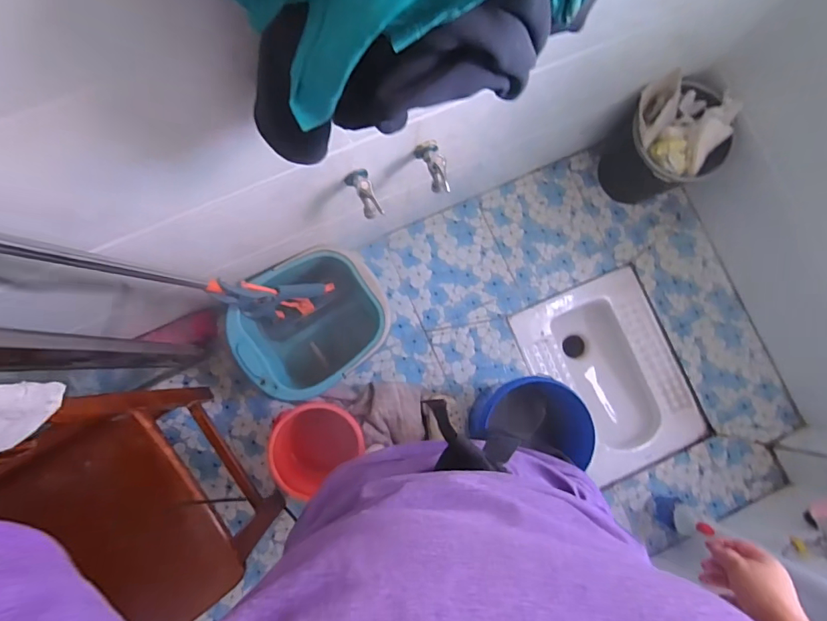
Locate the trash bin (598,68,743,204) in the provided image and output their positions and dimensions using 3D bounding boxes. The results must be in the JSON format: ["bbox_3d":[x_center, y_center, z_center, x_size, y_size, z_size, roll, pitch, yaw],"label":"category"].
[{"bbox_3d":[0.661,-0.440,1.252,0.254,0.346,0.235,0,84,-3],"label":"trash bin"}]

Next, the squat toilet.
[{"bbox_3d":[0.565,0.196,1.420,0.399,0.230,0.532,-23,86,-6],"label":"squat toilet"}]

